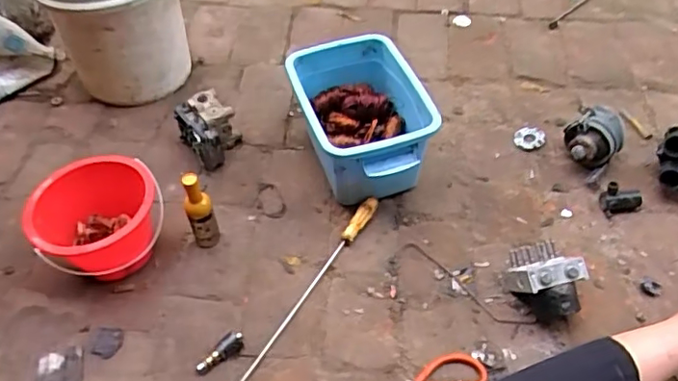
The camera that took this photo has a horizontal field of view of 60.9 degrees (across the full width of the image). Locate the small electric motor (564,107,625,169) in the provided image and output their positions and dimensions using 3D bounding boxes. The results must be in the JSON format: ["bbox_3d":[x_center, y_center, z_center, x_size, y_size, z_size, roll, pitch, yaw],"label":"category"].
[{"bbox_3d":[0.422,-0.083,0.957,0.089,0.084,0.080,-28,55,-18],"label":"small electric motor"}]

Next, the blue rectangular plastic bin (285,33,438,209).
[{"bbox_3d":[0.039,-0.107,0.988,0.204,0.167,0.270,-11,51,-6],"label":"blue rectangular plastic bin"}]

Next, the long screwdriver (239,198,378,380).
[{"bbox_3d":[-0.047,0.147,0.872,0.021,0.023,0.375,28,57,23],"label":"long screwdriver"}]

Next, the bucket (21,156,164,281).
[{"bbox_3d":[-0.364,0.053,0.892,0.184,0.139,0.171,-2,51,2],"label":"bucket"}]

